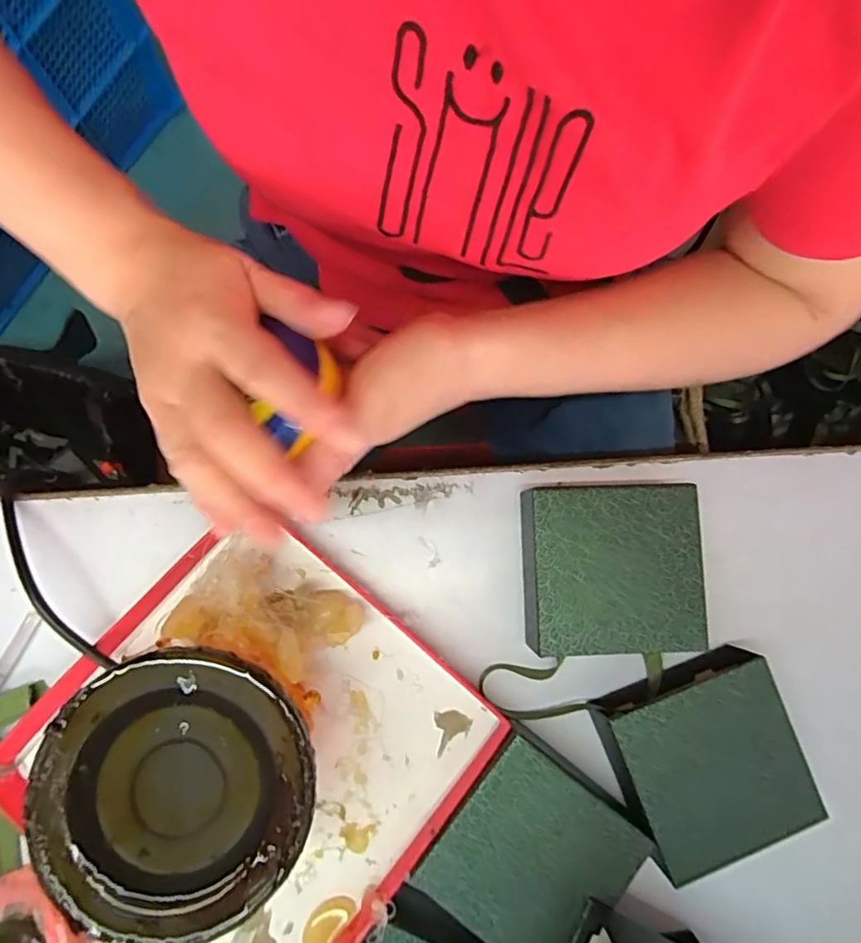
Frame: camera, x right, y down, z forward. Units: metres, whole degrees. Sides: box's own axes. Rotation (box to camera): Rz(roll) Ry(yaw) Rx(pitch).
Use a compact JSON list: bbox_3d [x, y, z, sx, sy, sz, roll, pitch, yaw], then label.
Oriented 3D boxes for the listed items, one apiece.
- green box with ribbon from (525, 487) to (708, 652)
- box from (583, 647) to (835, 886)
[{"bbox_3d":[0.098,0.055,0.317,0.096,0.034,0.089,-1,84,-3],"label":"green box with ribbon"},{"bbox_3d":[0.150,0.159,0.313,0.096,0.039,0.093,-20,85,-5],"label":"box"}]

